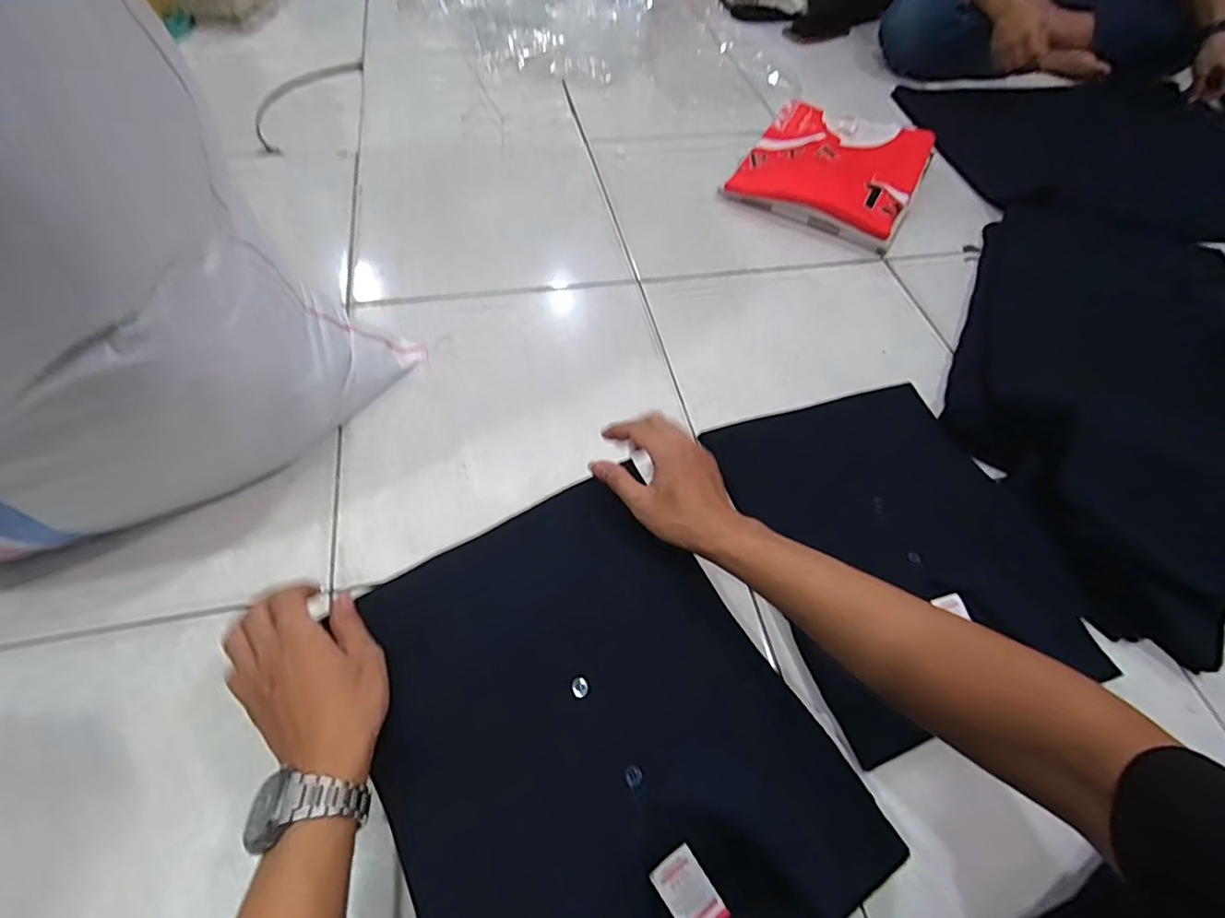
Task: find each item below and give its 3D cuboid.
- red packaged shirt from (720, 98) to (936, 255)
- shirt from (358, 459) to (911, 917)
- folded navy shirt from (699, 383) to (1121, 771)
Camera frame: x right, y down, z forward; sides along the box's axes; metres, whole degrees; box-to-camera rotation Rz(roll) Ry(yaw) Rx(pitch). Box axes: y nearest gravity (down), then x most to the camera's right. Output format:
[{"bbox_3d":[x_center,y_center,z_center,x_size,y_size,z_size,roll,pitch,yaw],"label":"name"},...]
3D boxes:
[{"bbox_3d":[0.381,-0.503,0.941,0.280,0.040,0.320,28,60,14],"label":"red packaged shirt"},{"bbox_3d":[-0.011,0.199,0.401,0.293,0.037,0.355,-25,62,-18],"label":"shirt"},{"bbox_3d":[0.298,0.080,0.581,0.291,0.031,0.353,-13,59,-12],"label":"folded navy shirt"}]

